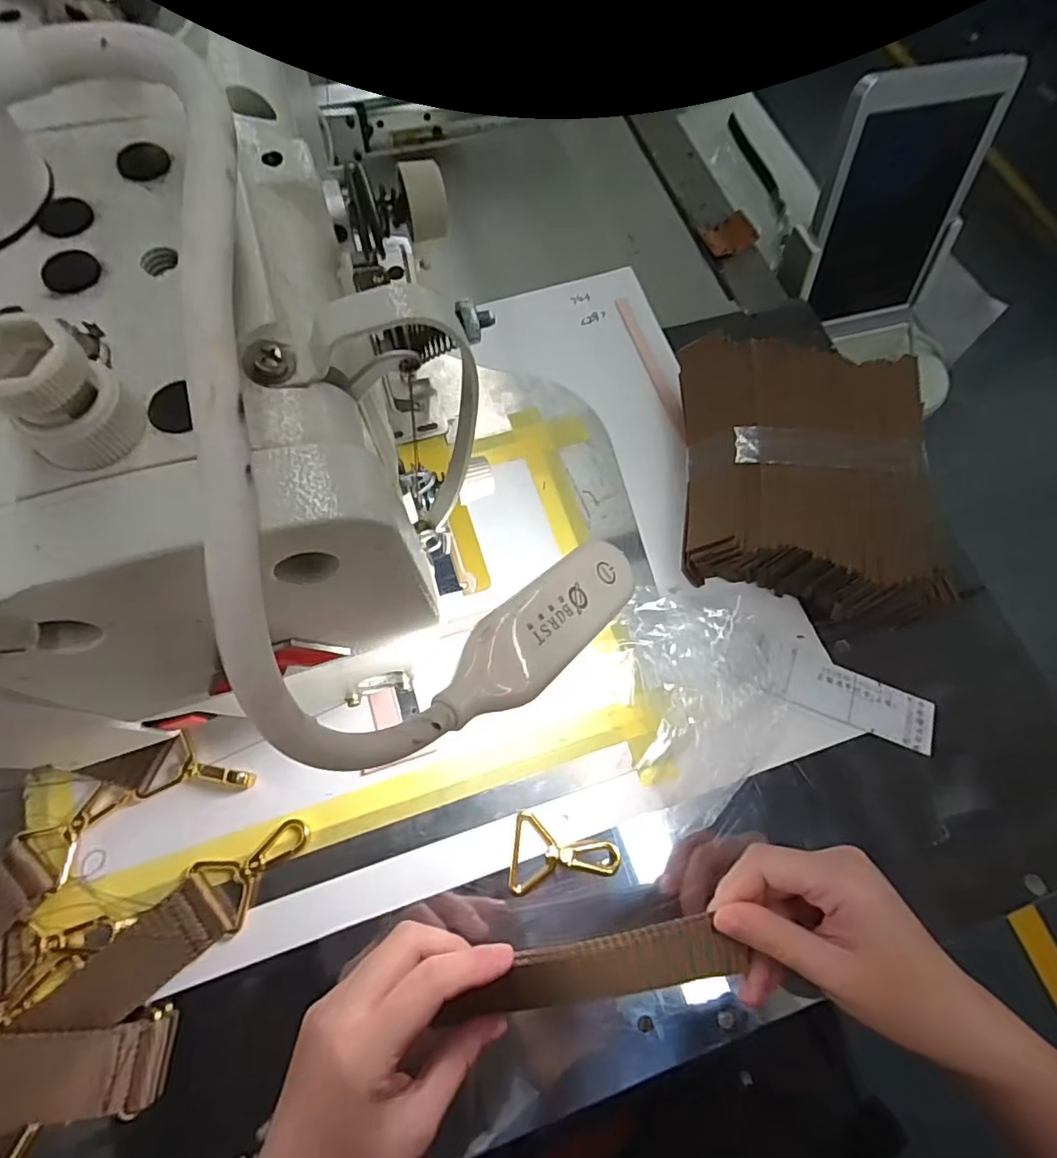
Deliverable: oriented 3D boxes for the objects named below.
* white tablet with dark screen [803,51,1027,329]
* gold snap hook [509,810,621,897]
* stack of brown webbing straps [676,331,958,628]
[{"bbox_3d":[0.335,-0.341,0.520,0.111,0.201,0.014,14,51,19],"label":"white tablet with dark screen"},{"bbox_3d":[0.021,0.158,0.321,0.061,0.007,0.042,7,69,-1],"label":"gold snap hook"},{"bbox_3d":[0.184,-0.068,0.379,0.161,0.077,0.177,5,70,-2],"label":"stack of brown webbing straps"}]

